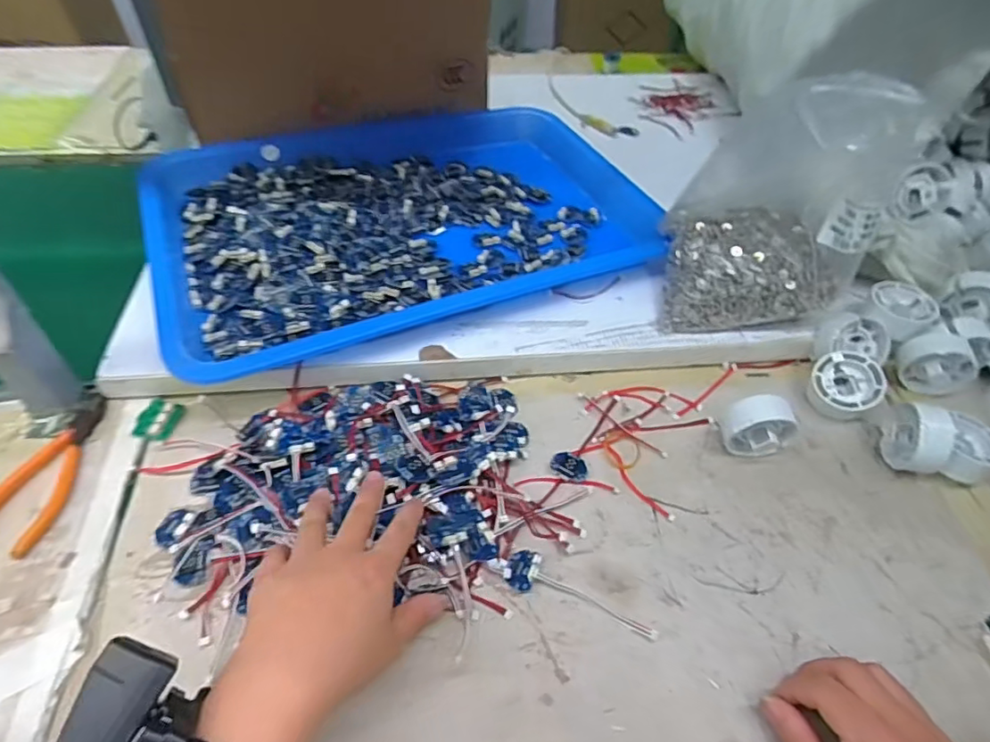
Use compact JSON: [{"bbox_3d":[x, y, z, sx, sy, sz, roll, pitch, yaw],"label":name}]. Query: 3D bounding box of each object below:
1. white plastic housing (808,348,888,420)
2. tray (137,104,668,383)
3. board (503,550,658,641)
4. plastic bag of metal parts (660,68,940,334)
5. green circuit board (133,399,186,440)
[{"bbox_3d":[0.293,0.013,0.486,0.052,0.027,0.052,-5,65,11],"label":"white plastic housing"},{"bbox_3d":[-0.088,-0.170,0.605,0.479,0.050,0.329,-17,50,-17],"label":"tray"},{"bbox_3d":[0.055,0.149,0.379,0.104,0.009,0.025,23,50,18],"label":"board"},{"bbox_3d":[0.230,-0.126,0.485,0.160,0.193,0.143,22,51,16],"label":"plastic bag of metal parts"},{"bbox_3d":[-0.271,0.037,0.466,0.034,0.009,0.035,12,48,9],"label":"green circuit board"}]

